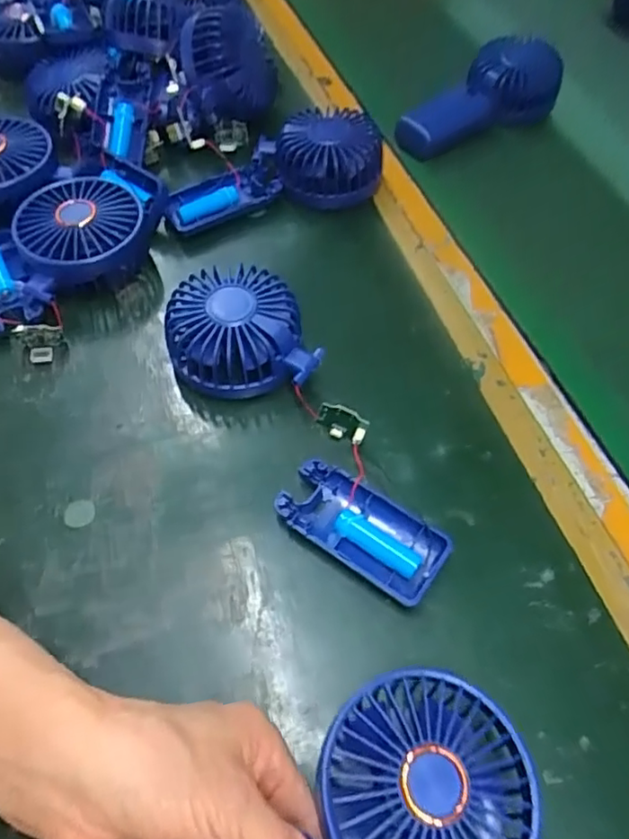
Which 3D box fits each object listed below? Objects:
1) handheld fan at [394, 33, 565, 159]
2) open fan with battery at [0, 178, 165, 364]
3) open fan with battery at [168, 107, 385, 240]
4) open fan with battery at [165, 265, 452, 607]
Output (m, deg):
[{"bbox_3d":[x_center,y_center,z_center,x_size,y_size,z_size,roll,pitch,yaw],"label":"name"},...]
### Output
[{"bbox_3d":[0.150,-0.287,0.545,0.163,0.053,0.072,-39,67,-22],"label":"handheld fan"},{"bbox_3d":[-0.169,-0.111,0.411,0.147,0.043,0.129,-22,61,-14],"label":"open fan with battery"},{"bbox_3d":[-0.030,-0.198,0.468,0.178,0.043,0.076,-12,59,-9],"label":"open fan with battery"},{"bbox_3d":[-0.014,0.003,0.349,0.082,0.044,0.234,-24,62,-16],"label":"open fan with battery"}]

